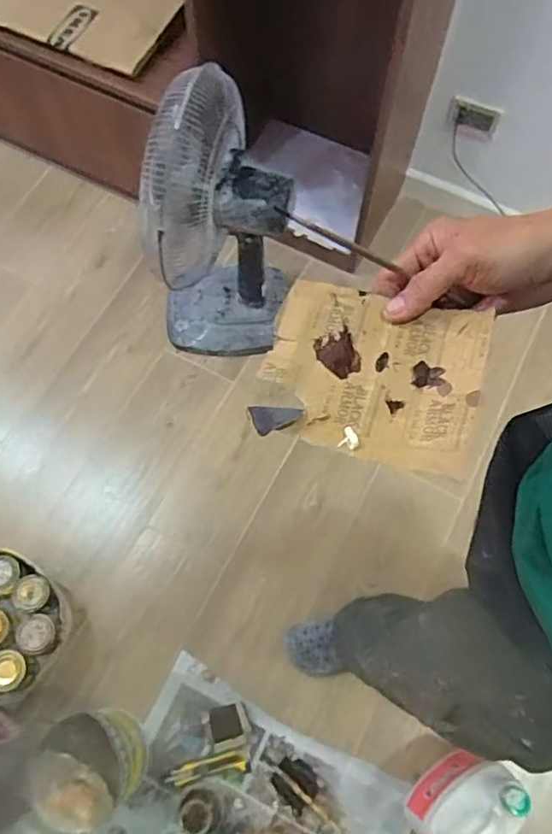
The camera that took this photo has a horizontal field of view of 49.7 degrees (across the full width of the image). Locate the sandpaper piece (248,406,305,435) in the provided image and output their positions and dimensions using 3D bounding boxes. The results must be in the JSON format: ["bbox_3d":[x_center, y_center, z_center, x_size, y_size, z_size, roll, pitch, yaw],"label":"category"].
[{"bbox_3d":[0.000,-0.002,0.377,0.031,0.006,0.020,-25,69,-11],"label":"sandpaper piece"}]

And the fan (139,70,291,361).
[{"bbox_3d":[-0.123,-0.371,1.247,0.283,0.613,0.258,0,69,0],"label":"fan"}]

